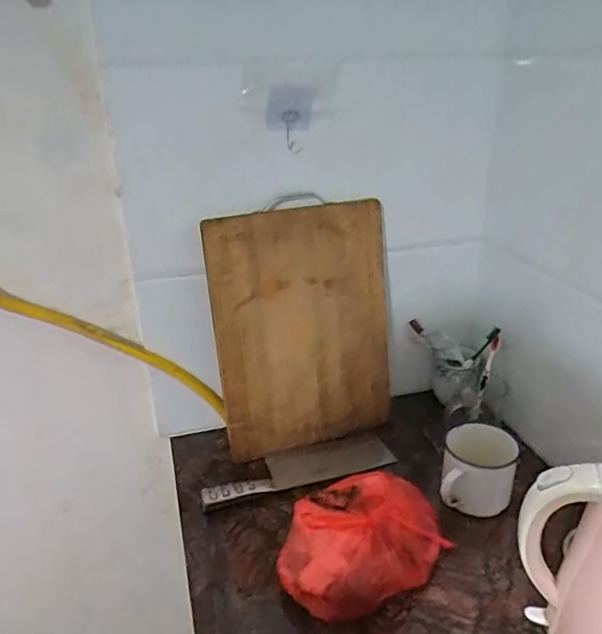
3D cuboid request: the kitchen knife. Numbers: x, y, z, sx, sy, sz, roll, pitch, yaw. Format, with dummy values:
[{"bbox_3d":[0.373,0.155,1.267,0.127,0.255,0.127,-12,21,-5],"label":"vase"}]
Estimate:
[{"bbox_3d":[-0.008,0.235,0.899,0.304,0.027,0.085,-10,26,-19],"label":"kitchen knife"}]

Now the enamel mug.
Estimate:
[{"bbox_3d":[0.249,0.218,0.795,0.094,0.103,0.086,9,27,20],"label":"enamel mug"}]

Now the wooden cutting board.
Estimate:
[{"bbox_3d":[0.005,0.026,0.882,0.274,0.396,0.035,-11,18,-16],"label":"wooden cutting board"}]

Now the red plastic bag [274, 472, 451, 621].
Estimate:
[{"bbox_3d":[0.079,0.281,0.716,0.217,0.096,0.161,-10,26,-19],"label":"red plastic bag"}]

